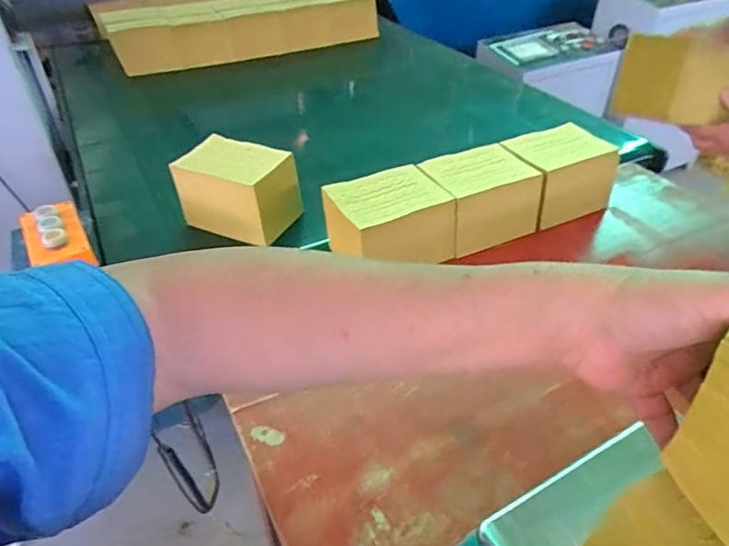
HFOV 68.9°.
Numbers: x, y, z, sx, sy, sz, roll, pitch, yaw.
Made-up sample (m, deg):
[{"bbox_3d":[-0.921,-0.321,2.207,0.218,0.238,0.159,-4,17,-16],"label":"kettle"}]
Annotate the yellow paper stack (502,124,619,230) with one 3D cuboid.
[{"bbox_3d":[0.331,-0.175,0.931,0.178,0.103,0.130,-21,43,-24],"label":"yellow paper stack"}]

